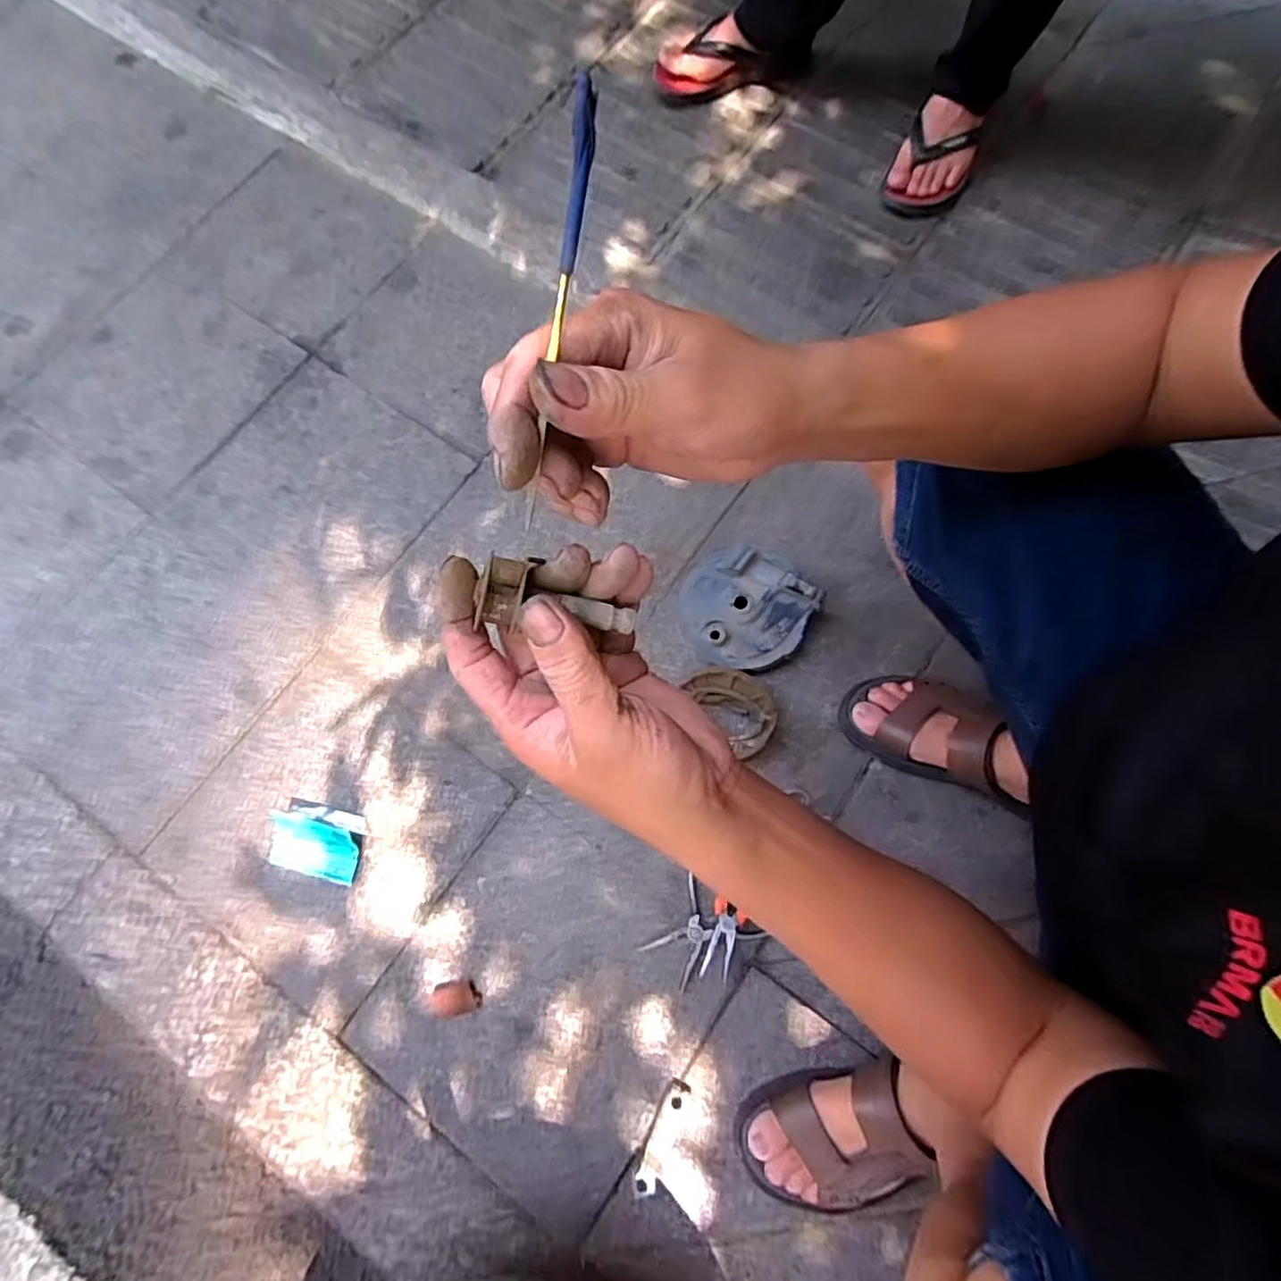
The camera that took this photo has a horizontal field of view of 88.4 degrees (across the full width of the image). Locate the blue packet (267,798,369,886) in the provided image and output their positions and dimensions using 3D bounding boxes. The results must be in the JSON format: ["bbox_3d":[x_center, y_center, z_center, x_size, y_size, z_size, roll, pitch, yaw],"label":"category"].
[{"bbox_3d":[-0.354,0.216,0.715,0.099,0.029,0.072,14,75,2],"label":"blue packet"}]

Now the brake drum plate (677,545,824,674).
[{"bbox_3d":[0.120,-0.037,0.757,0.146,0.034,0.138,0,88,10],"label":"brake drum plate"}]

